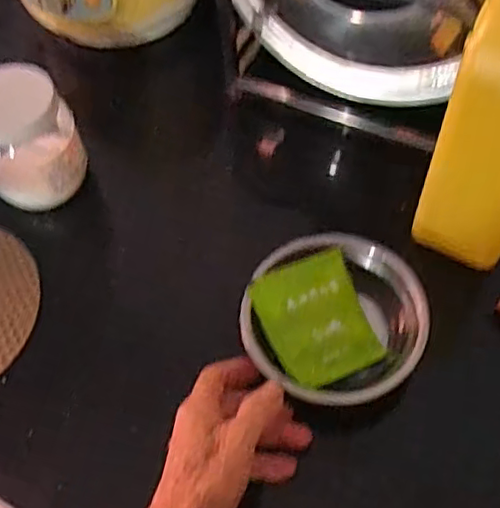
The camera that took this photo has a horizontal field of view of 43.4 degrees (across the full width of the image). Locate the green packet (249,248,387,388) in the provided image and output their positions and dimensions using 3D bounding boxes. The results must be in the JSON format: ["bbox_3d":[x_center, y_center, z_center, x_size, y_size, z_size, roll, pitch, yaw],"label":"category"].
[{"bbox_3d":[0.048,0.048,0.452,0.077,0.004,0.084,-19,76,-19],"label":"green packet"}]

